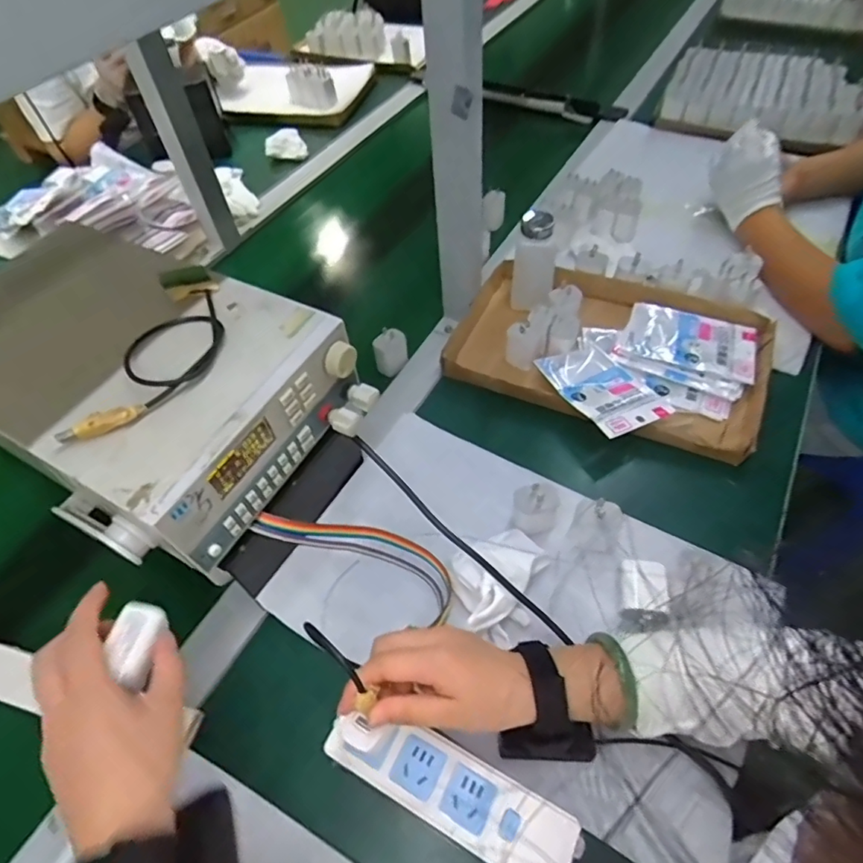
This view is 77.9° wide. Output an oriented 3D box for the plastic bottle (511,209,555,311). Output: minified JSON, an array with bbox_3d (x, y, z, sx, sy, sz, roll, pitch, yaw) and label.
[{"bbox_3d":[0.134,-0.218,0.694,0.052,0.131,0.039,8,55,10],"label":"plastic bottle"}]

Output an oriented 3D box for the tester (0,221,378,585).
[{"bbox_3d":[-0.258,-0.050,0.470,0.331,0.095,0.230,25,59,21],"label":"tester"}]

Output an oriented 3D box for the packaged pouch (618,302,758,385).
[{"bbox_3d":[0.319,-0.114,0.659,0.152,0.013,0.094,19,58,18],"label":"packaged pouch"}]

